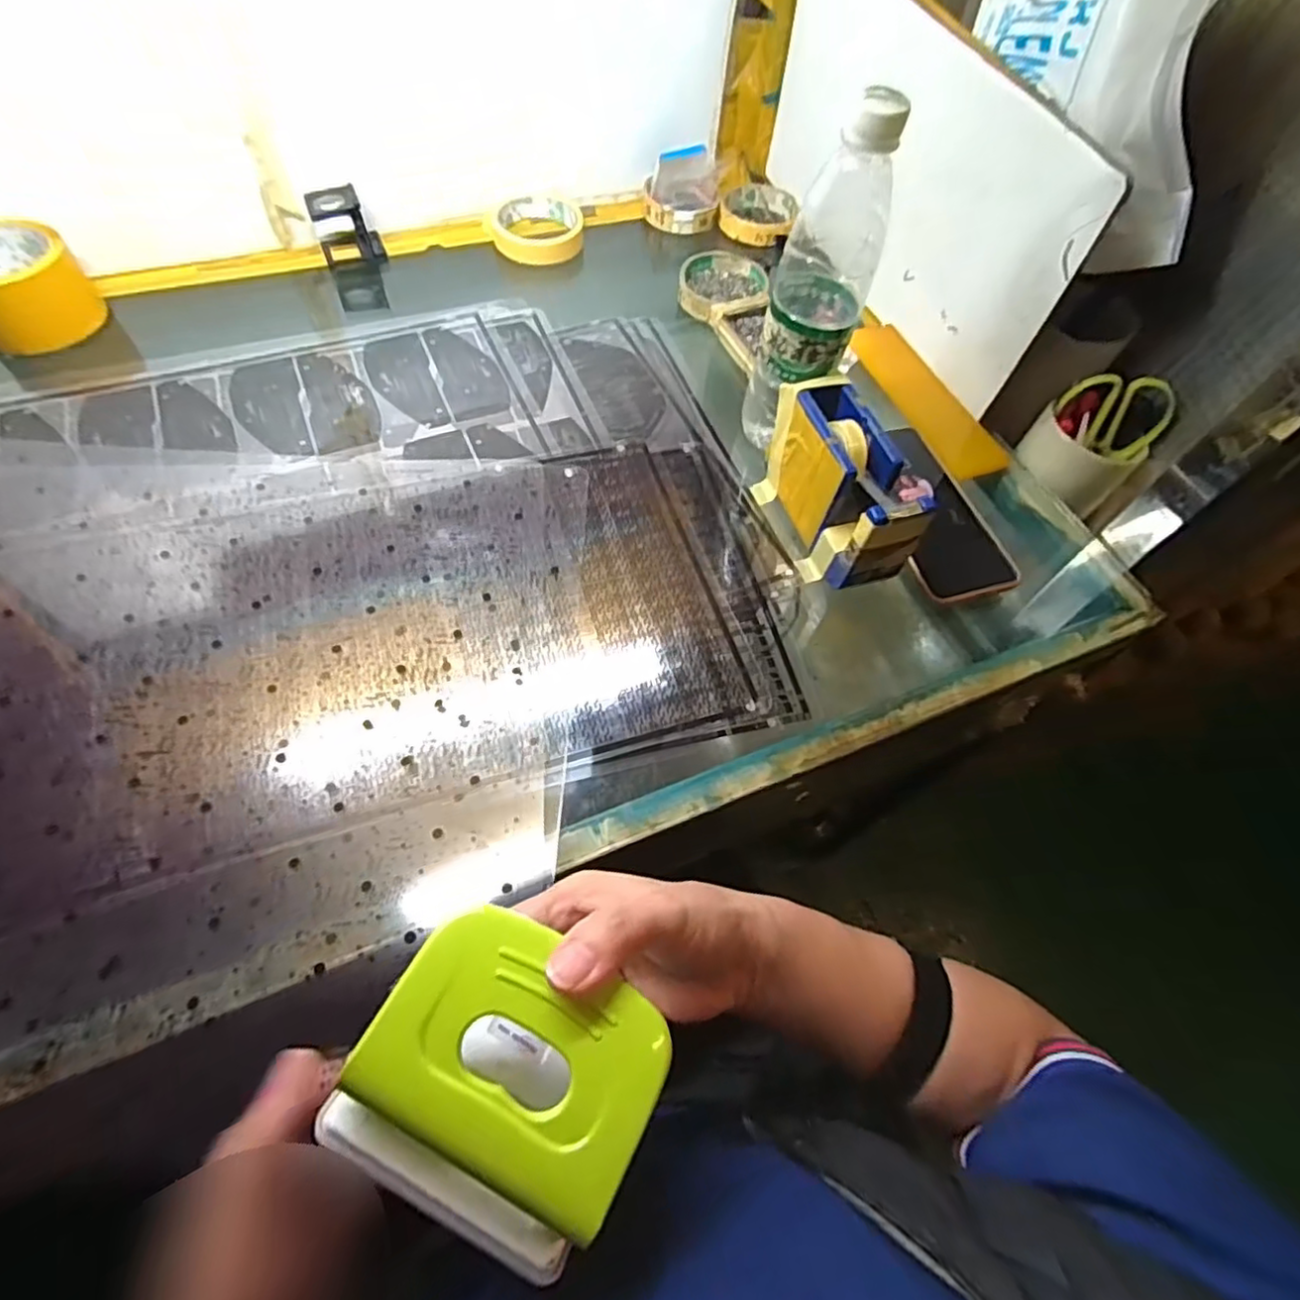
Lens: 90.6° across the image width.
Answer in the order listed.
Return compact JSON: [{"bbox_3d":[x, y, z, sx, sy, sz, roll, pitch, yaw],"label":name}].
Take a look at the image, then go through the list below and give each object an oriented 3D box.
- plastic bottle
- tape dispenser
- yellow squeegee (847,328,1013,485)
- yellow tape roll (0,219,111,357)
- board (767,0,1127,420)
[{"bbox_3d":[0.113,-0.239,0.439,0.063,0.220,0.079,13,59,5],"label":"plastic bottle"},{"bbox_3d":[0.129,-0.113,0.447,0.058,0.080,0.140,-17,61,-13],"label":"tape dispenser"},{"bbox_3d":[0.246,-0.227,0.578,0.008,0.041,0.191,-6,59,-37],"label":"yellow squeegee"},{"bbox_3d":[-0.514,-0.297,0.521,0.076,0.057,0.094,40,65,19],"label":"yellow tape roll"},{"bbox_3d":[0.213,-0.411,0.557,0.014,0.189,0.411,-17,61,-13],"label":"board"}]

